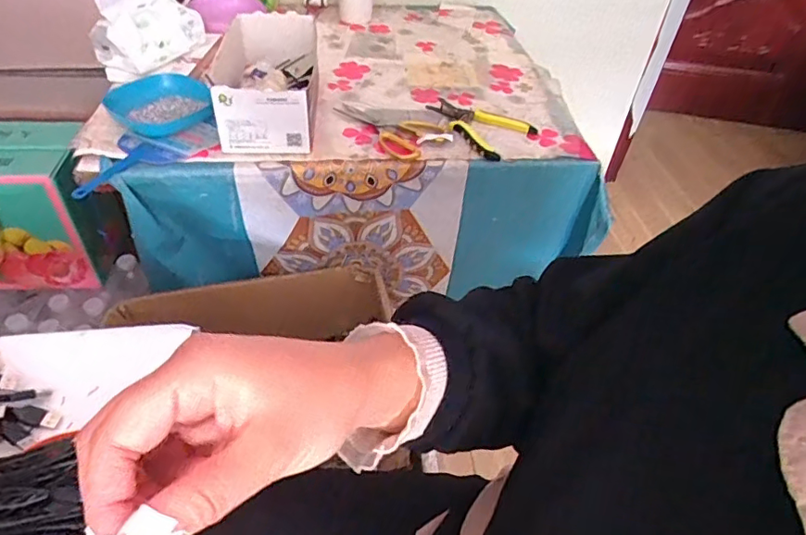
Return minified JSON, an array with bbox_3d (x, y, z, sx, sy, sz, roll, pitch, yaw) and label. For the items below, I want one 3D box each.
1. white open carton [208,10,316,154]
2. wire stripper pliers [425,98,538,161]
[{"bbox_3d":[-0.195,-0.278,0.792,0.129,0.093,0.250,-1,45,-7],"label":"white open carton"},{"bbox_3d":[0.112,-0.225,0.828,0.153,0.011,0.120,35,52,26],"label":"wire stripper pliers"}]

